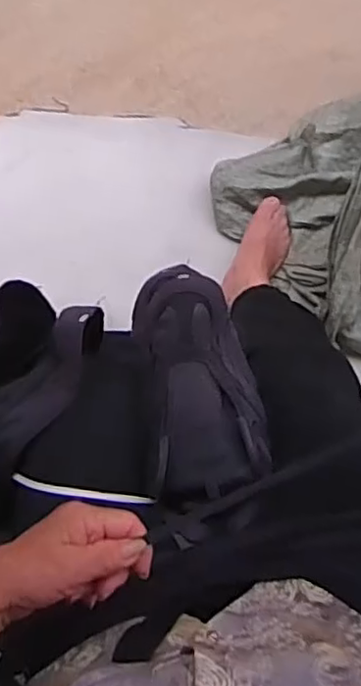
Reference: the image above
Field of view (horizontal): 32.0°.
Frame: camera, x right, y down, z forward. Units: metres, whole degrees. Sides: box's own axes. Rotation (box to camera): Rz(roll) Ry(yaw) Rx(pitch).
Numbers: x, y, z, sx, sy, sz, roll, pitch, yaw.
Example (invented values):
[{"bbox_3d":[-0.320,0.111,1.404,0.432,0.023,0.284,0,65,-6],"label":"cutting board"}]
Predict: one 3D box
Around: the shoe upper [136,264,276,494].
[{"bbox_3d":[0.016,0.040,0.609,0.112,0.068,0.227,-11,76,3],"label":"shoe upper"}]

